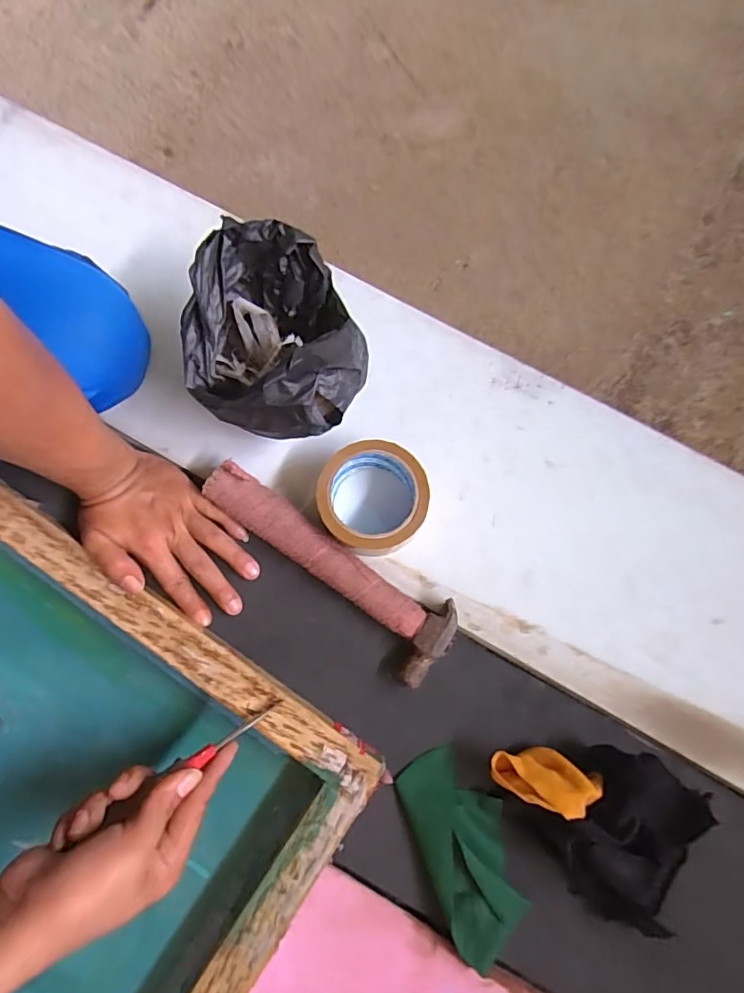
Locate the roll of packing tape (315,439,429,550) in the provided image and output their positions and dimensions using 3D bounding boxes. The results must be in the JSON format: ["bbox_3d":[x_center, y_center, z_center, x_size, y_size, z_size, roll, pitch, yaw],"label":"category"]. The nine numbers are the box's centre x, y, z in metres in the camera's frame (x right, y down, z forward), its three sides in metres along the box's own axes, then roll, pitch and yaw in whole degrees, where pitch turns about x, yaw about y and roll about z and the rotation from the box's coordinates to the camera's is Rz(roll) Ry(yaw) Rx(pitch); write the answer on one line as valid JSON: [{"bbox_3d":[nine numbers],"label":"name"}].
[{"bbox_3d":[0.001,0.001,0.474,0.098,0.050,0.097,0,76,0],"label":"roll of packing tape"}]

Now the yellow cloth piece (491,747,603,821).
[{"bbox_3d":[0.142,0.228,0.411,0.081,0.016,0.047,18,43,23],"label":"yellow cloth piece"}]

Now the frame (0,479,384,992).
[{"bbox_3d":[-0.283,0.238,0.406,0.471,0.062,0.364,33,79,8],"label":"frame"}]

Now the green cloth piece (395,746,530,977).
[{"bbox_3d":[0.078,0.292,0.417,0.072,0.017,0.149,-22,77,-5],"label":"green cloth piece"}]

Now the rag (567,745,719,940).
[{"bbox_3d":[0.209,0.276,0.409,0.109,0.054,0.129,35,79,8],"label":"rag"}]

